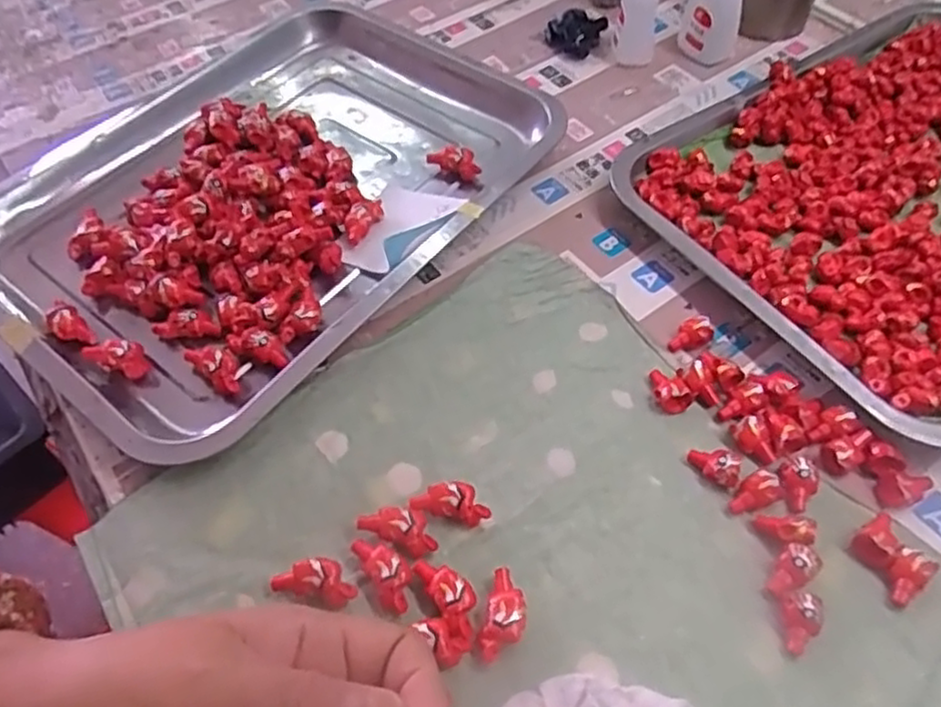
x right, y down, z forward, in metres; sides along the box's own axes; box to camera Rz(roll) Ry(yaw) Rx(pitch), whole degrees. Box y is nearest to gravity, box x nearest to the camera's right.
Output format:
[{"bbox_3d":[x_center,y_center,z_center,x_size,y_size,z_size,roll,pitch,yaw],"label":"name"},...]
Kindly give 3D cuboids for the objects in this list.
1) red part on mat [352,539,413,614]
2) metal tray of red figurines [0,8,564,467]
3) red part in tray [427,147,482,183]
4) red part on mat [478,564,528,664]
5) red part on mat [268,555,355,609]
[{"bbox_3d":[-0.038,0.098,0.322,0.018,0.012,0.037,-31,59,-17],"label":"red part on mat"},{"bbox_3d":[-0.129,-0.112,0.468,0.260,0.029,0.355,32,63,23],"label":"metal tray of red figurines"},{"bbox_3d":[-0.011,-0.127,0.474,0.035,0.015,0.018,13,57,12],"label":"red part in tray"},{"bbox_3d":[0.015,0.115,0.309,0.018,0.012,0.037,13,57,13],"label":"red part on mat"},{"bbox_3d":[-0.069,0.103,0.321,0.037,0.015,0.018,9,56,10],"label":"red part on mat"}]

